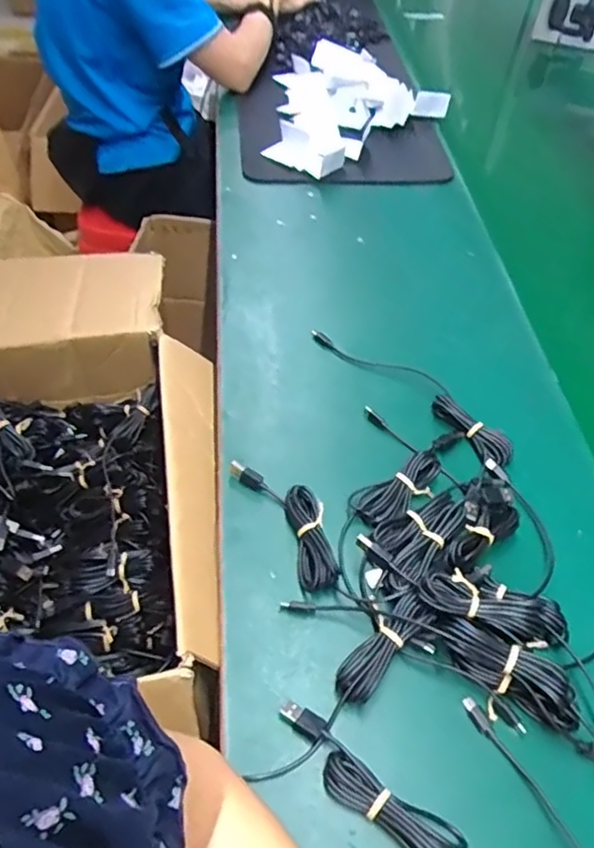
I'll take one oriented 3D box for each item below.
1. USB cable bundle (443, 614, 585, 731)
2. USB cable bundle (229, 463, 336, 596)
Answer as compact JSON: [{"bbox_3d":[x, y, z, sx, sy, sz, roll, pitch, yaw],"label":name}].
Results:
[{"bbox_3d":[0.149,0.174,0.427,0.105,0.035,0.031,26,55,16],"label":"USB cable bundle"},{"bbox_3d":[-0.004,0.076,0.503,0.045,0.024,0.130,-24,57,-21],"label":"USB cable bundle"}]

